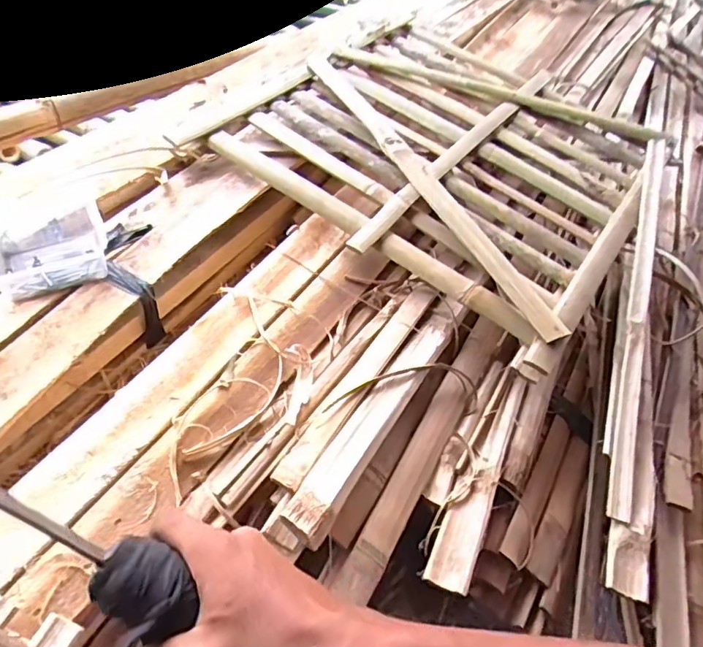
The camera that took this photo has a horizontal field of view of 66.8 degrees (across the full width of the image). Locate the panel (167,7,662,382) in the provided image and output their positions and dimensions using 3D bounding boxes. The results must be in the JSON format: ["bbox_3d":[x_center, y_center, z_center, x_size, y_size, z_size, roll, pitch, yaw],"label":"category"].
[{"bbox_3d":[0.132,-0.252,0.712,0.487,0.078,0.517,29,52,19],"label":"panel"}]

